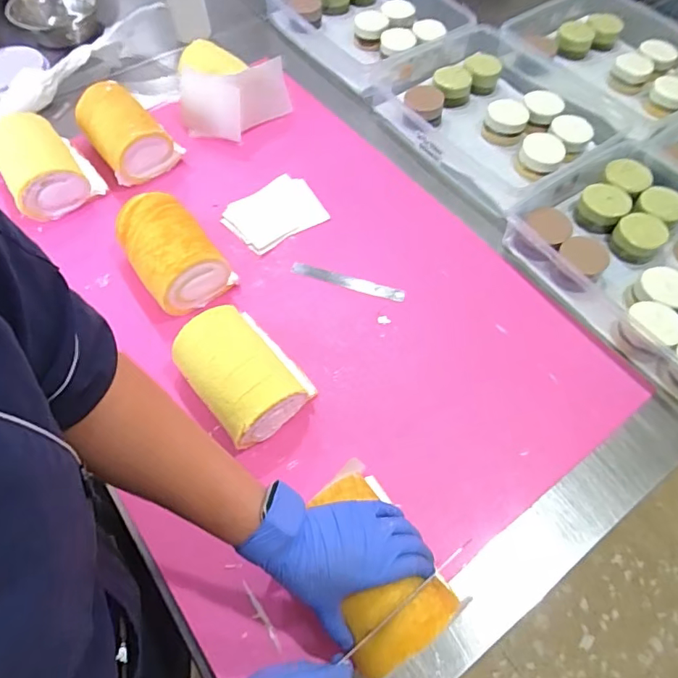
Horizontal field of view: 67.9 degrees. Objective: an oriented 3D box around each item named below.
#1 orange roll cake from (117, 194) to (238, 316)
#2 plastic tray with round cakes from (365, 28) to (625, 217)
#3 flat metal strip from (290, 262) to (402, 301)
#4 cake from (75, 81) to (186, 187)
[{"bbox_3d":[-0.224,-0.115,0.690,0.107,0.097,0.164,-34,66,-18],"label":"orange roll cake"},{"bbox_3d":[0.290,-0.410,0.866,0.341,0.063,0.384,-29,64,-16],"label":"plastic tray with round cakes"},{"bbox_3d":[0.012,-0.082,0.729,0.166,0.004,0.019,16,78,7],"label":"flat metal strip"},{"bbox_3d":[-0.348,-0.341,0.823,0.116,0.095,0.150,-35,66,-19],"label":"cake"}]

